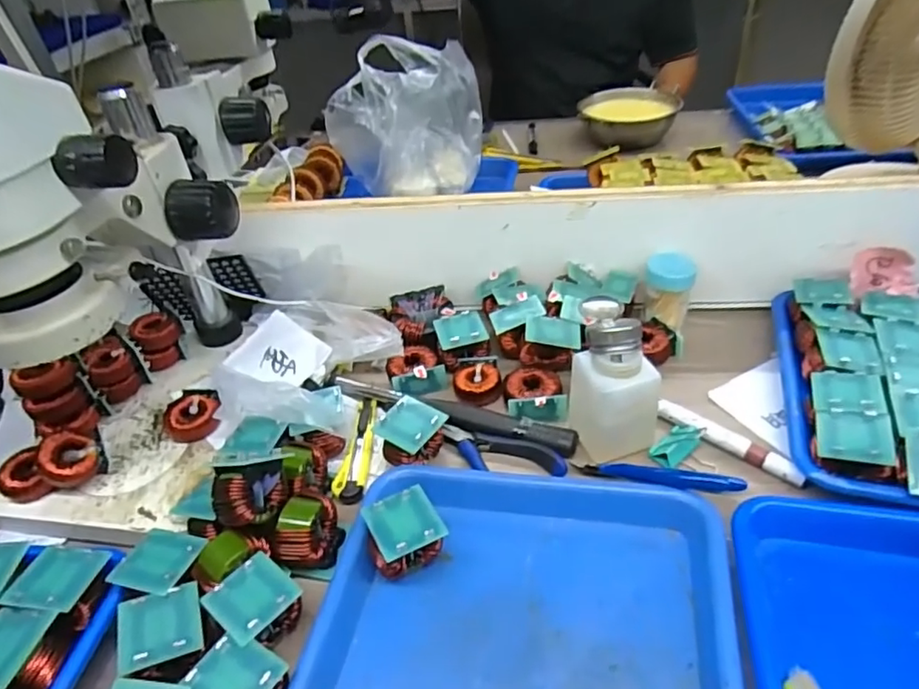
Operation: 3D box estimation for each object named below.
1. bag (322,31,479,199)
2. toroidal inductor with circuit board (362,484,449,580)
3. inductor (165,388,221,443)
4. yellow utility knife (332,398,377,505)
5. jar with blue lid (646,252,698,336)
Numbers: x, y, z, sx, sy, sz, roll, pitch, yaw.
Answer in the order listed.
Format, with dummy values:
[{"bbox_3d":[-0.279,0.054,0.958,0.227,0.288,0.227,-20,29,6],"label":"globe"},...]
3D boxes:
[{"bbox_3d":[-0.072,-0.306,0.779,0.197,0.159,0.151,-4,39,4],"label":"bag"},{"bbox_3d":[-0.037,0.130,0.396,0.048,0.036,0.048,-23,40,-18],"label":"toroidal inductor with circuit board"},{"bbox_3d":[-0.226,0.062,0.496,0.043,0.022,0.045,-21,41,-17],"label":"inductor"},{"bbox_3d":[-0.085,0.085,0.491,0.023,0.017,0.113,-4,39,4],"label":"yellow utility knife"},{"bbox_3d":[0.206,-0.049,0.573,0.045,0.073,0.046,10,42,22],"label":"jar with blue lid"}]

